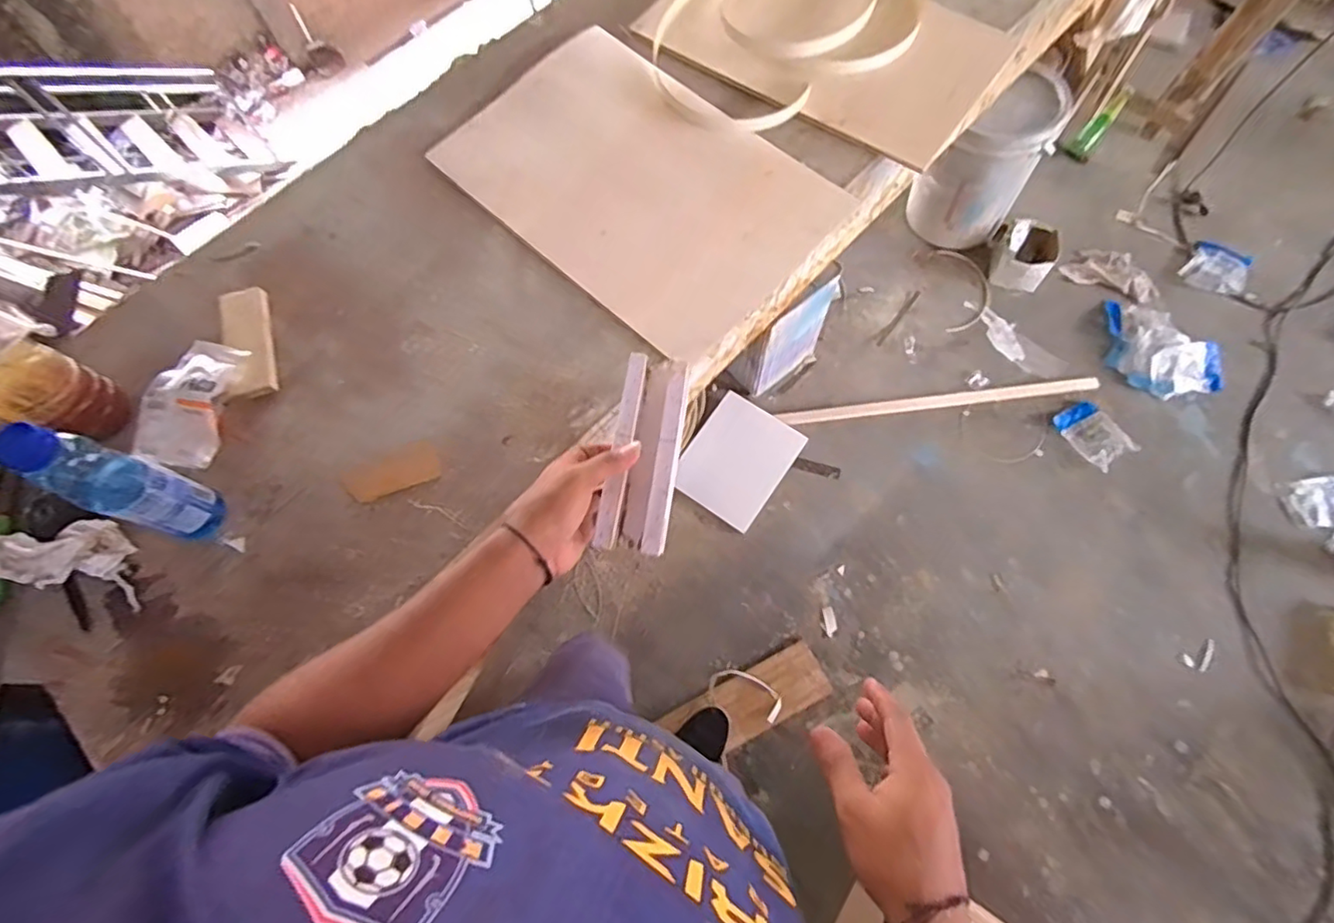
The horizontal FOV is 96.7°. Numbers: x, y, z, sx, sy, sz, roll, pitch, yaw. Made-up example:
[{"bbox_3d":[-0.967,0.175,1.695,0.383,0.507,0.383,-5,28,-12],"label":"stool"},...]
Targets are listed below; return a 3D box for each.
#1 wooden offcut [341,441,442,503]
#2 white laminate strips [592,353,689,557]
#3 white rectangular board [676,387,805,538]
[{"bbox_3d":[-0.326,0.016,0.705,0.114,0.013,0.051,-19,71,-5],"label":"wooden offcut"},{"bbox_3d":[-0.018,-0.009,0.514,0.059,0.025,0.179,6,65,4],"label":"white laminate strips"},{"bbox_3d":[0.181,-0.005,1.512,0.238,0.018,0.301,35,73,4],"label":"white rectangular board"}]

